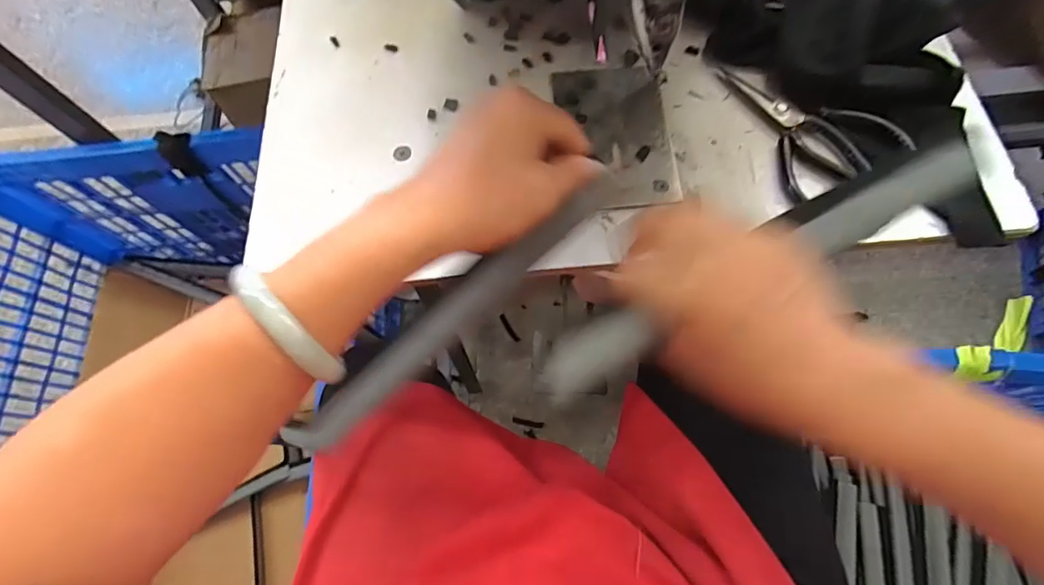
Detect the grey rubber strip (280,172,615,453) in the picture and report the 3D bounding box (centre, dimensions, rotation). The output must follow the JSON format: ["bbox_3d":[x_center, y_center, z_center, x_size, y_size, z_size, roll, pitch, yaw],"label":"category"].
[{"bbox_3d":[-0.054,0.022,0.341,0.285,0.012,0.031,-41,99,12],"label":"grey rubber strip"}]

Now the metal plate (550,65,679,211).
[{"bbox_3d":[0.078,-0.133,0.407,0.089,0.010,0.143,-4,69,1],"label":"metal plate"}]

